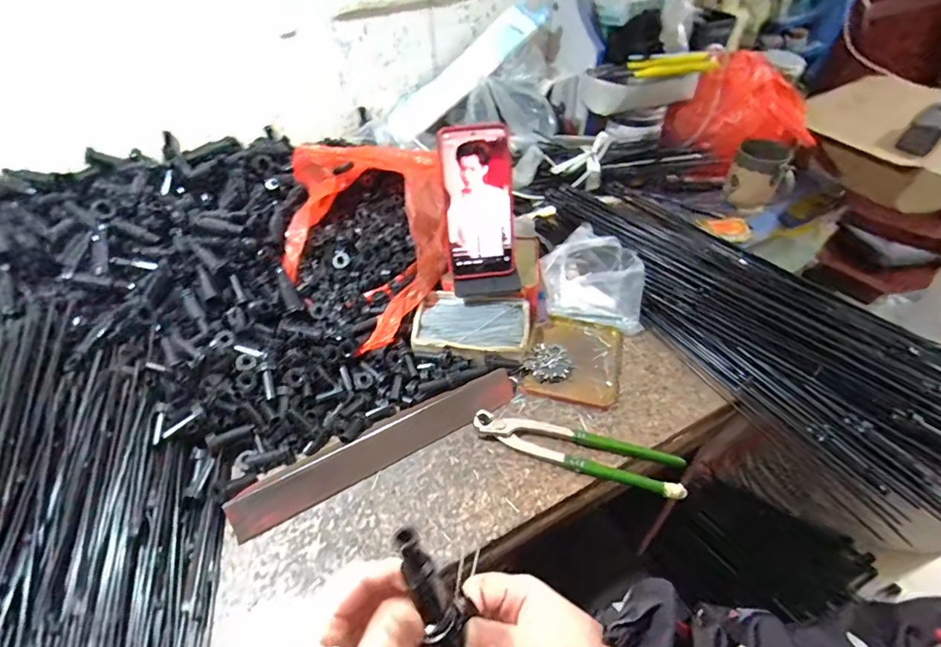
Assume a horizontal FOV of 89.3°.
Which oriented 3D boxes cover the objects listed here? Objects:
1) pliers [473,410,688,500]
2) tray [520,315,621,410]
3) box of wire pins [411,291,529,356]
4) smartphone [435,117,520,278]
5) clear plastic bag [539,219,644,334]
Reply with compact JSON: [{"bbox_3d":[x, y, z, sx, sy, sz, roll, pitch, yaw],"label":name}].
[{"bbox_3d":[0.102,0.120,0.460,0.197,0.014,0.043,15,48,14],"label":"pliers"},{"bbox_3d":[0.118,0.039,0.545,0.101,0.011,0.124,10,47,9],"label":"tray"},{"bbox_3d":[0.002,0.003,0.546,0.125,0.018,0.084,4,47,4],"label":"box of wire pins"},{"bbox_3d":[0.010,-0.134,0.534,0.079,0.163,0.017,-9,22,-8],"label":"smartphone"},{"bbox_3d":[0.152,-0.062,0.584,0.128,0.084,0.097,12,48,12],"label":"clear plastic bag"}]

